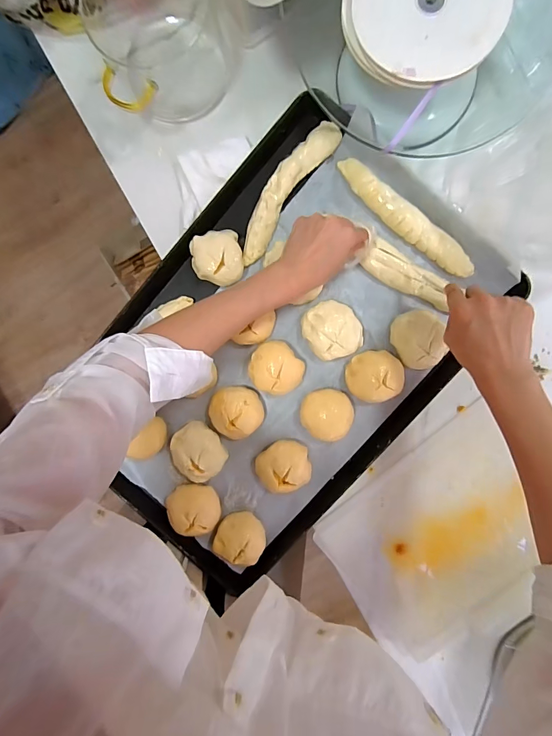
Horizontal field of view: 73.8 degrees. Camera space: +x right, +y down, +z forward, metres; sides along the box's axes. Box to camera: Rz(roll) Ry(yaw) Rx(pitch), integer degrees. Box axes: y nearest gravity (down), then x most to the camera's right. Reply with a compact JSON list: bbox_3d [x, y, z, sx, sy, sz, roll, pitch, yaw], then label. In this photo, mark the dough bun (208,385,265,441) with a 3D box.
[{"bbox_3d":[-0.056,0.061,0.515,0.070,0.035,0.069,0,94,1],"label":"dough bun"}]

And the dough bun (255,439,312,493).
[{"bbox_3d":[0.012,0.136,0.515,0.073,0.038,0.067,0,94,1],"label":"dough bun"}]

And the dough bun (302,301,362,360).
[{"bbox_3d":[0.076,-0.051,0.499,0.068,0.035,0.080,-38,93,4],"label":"dough bun"}]

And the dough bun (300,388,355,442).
[{"bbox_3d":[0.070,0.063,0.512,0.069,0.034,0.066,3,95,1],"label":"dough bun"}]

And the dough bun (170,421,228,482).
[{"bbox_3d":[-0.110,0.119,0.523,0.067,0.033,0.078,-44,92,4],"label":"dough bun"}]

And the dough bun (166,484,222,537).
[{"bbox_3d":[-0.120,0.203,0.530,0.074,0.034,0.068,0,94,1],"label":"dough bun"}]

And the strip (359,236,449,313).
[{"bbox_3d":[0.176,-0.123,0.493,0.123,0.023,0.039,32,94,0],"label":"strip"}]

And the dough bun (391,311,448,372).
[{"bbox_3d":[0.189,-0.037,0.493,0.057,0.037,0.076,-9,94,2],"label":"dough bun"}]

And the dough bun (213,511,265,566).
[{"bbox_3d":[-0.048,0.241,0.529,0.070,0.035,0.064,0,94,1],"label":"dough bun"}]

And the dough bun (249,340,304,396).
[{"bbox_3d":[-0.002,0.002,0.509,0.070,0.035,0.074,-42,93,4],"label":"dough bun"}]

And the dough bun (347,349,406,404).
[{"bbox_3d":[0.135,0.011,0.498,0.078,0.036,0.070,-10,94,2],"label":"dough bun"}]

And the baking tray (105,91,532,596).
[{"bbox_3d":[0.004,-0.013,0.505,0.410,0.033,0.604,42,94,-2],"label":"baking tray"}]

